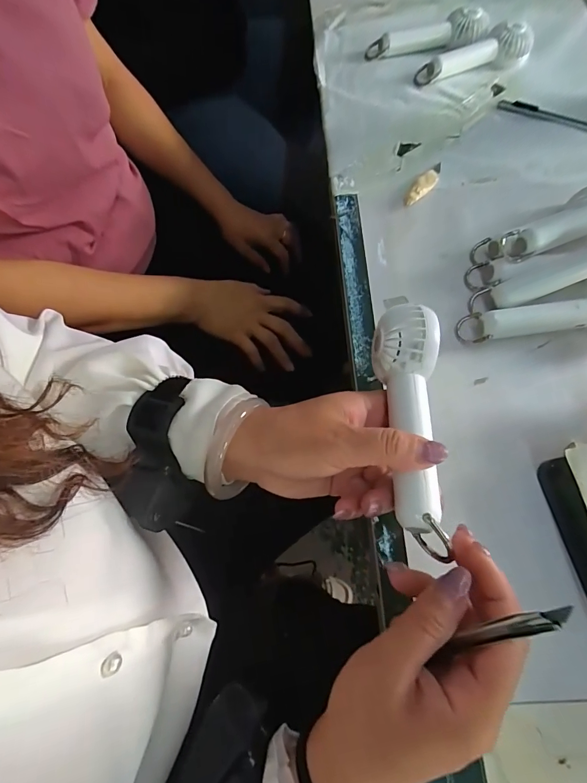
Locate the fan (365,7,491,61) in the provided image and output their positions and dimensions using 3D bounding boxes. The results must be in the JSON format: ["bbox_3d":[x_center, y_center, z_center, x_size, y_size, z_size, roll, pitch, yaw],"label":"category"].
[{"bbox_3d":[0.174,-0.467,0.508,0.153,0.032,0.046,-5,67,0],"label":"fan"}]

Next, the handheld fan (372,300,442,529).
[{"bbox_3d":[0.073,0.012,0.240,0.039,0.032,0.137,1,67,2],"label":"handheld fan"}]

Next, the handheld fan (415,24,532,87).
[{"bbox_3d":[0.229,-0.419,0.487,0.153,0.030,0.041,-24,68,-8],"label":"handheld fan"}]

